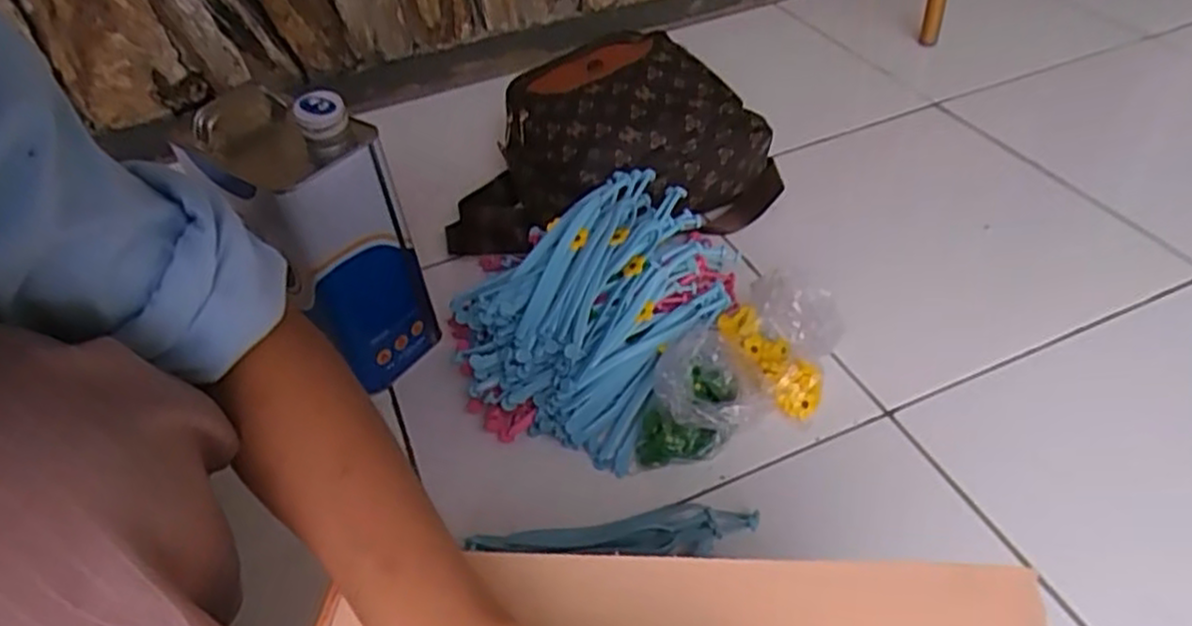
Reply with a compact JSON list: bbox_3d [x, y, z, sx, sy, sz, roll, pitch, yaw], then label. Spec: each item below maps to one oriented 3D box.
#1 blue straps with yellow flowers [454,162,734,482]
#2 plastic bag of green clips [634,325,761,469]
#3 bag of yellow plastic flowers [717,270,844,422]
[{"bbox_3d":[-0.020,-0.015,0.703,0.232,0.134,0.257,24,51,27],"label":"blue straps with yellow flowers"},{"bbox_3d":[0.089,0.073,0.647,0.102,0.063,0.108,3,45,9],"label":"plastic bag of green clips"},{"bbox_3d":[0.164,0.018,0.667,0.109,0.089,0.120,5,45,11],"label":"bag of yellow plastic flowers"}]

